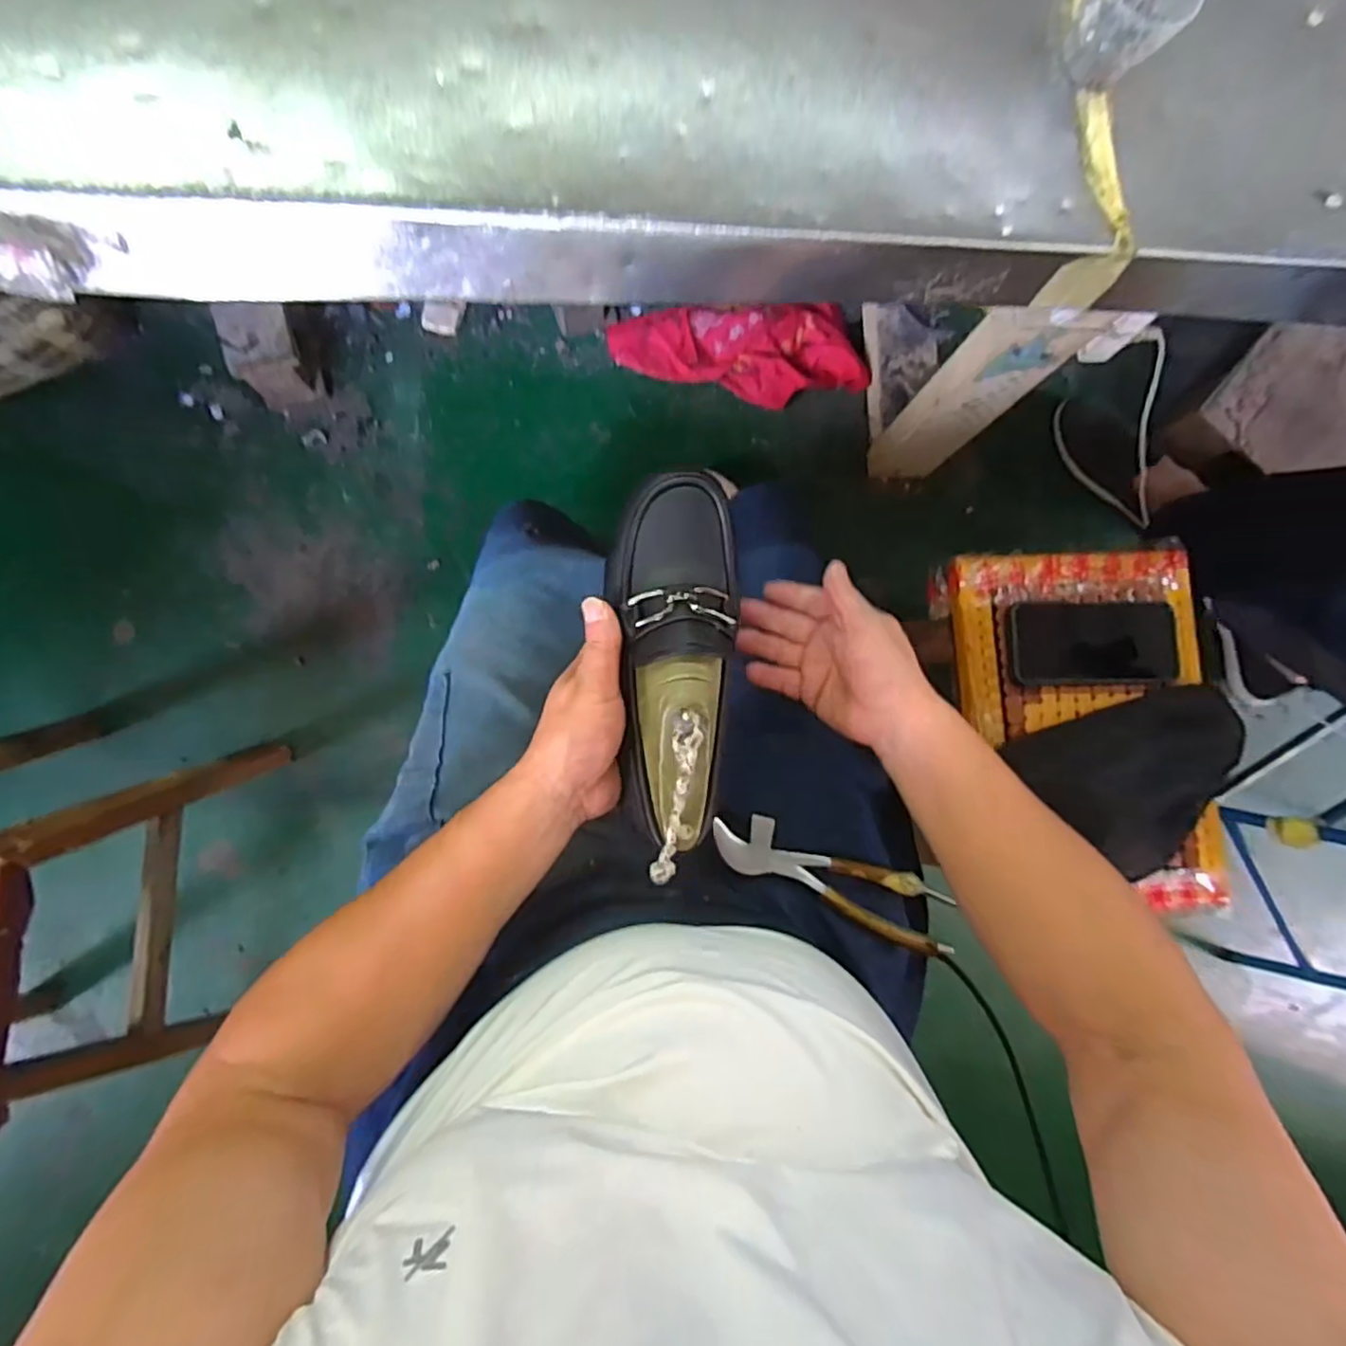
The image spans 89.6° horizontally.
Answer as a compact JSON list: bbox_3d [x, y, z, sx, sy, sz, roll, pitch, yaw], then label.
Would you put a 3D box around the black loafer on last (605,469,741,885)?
[{"bbox_3d":[0.001,-0.008,0.403,0.077,0.077,0.233,1,78,-4],"label":"black loafer on last"}]

